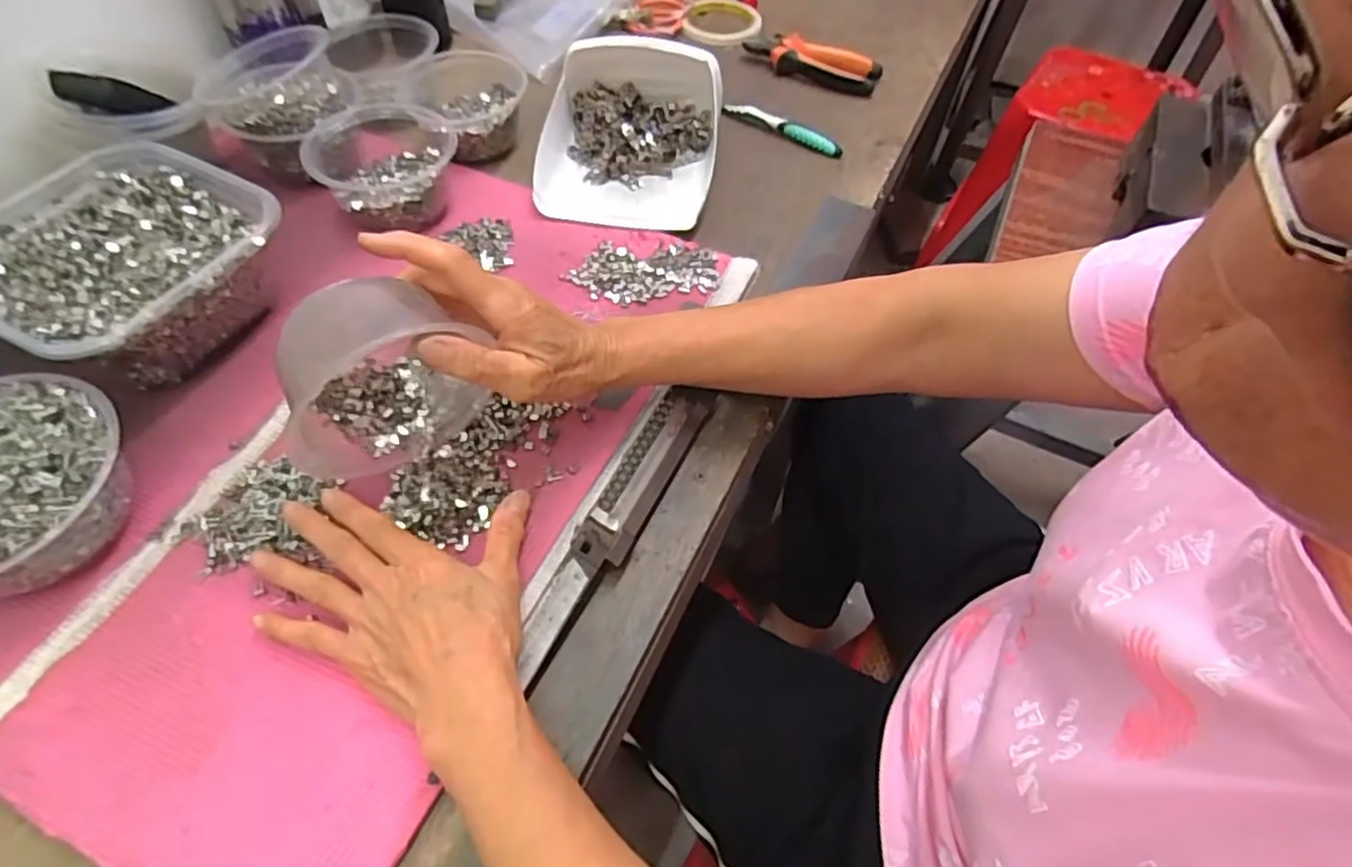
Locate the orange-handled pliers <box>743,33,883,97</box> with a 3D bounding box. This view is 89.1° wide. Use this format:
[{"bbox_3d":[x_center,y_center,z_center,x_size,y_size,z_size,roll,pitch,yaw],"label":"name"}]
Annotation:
[{"bbox_3d":[0.148,-0.409,0.757,0.149,0.022,0.055,24,58,11],"label":"orange-handled pliers"}]

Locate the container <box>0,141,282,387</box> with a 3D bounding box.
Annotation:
[{"bbox_3d":[-0.386,-0.115,0.482,0.173,0.066,0.172,25,58,11],"label":"container"}]

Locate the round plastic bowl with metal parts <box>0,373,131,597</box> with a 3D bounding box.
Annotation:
[{"bbox_3d":[-0.385,0.034,0.393,0.134,0.059,0.132,2,56,-4],"label":"round plastic bowl with metal parts"}]

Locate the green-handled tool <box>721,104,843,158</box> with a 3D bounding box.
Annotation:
[{"bbox_3d":[0.107,-0.306,0.686,0.128,0.015,0.018,29,59,14],"label":"green-handled tool"}]

